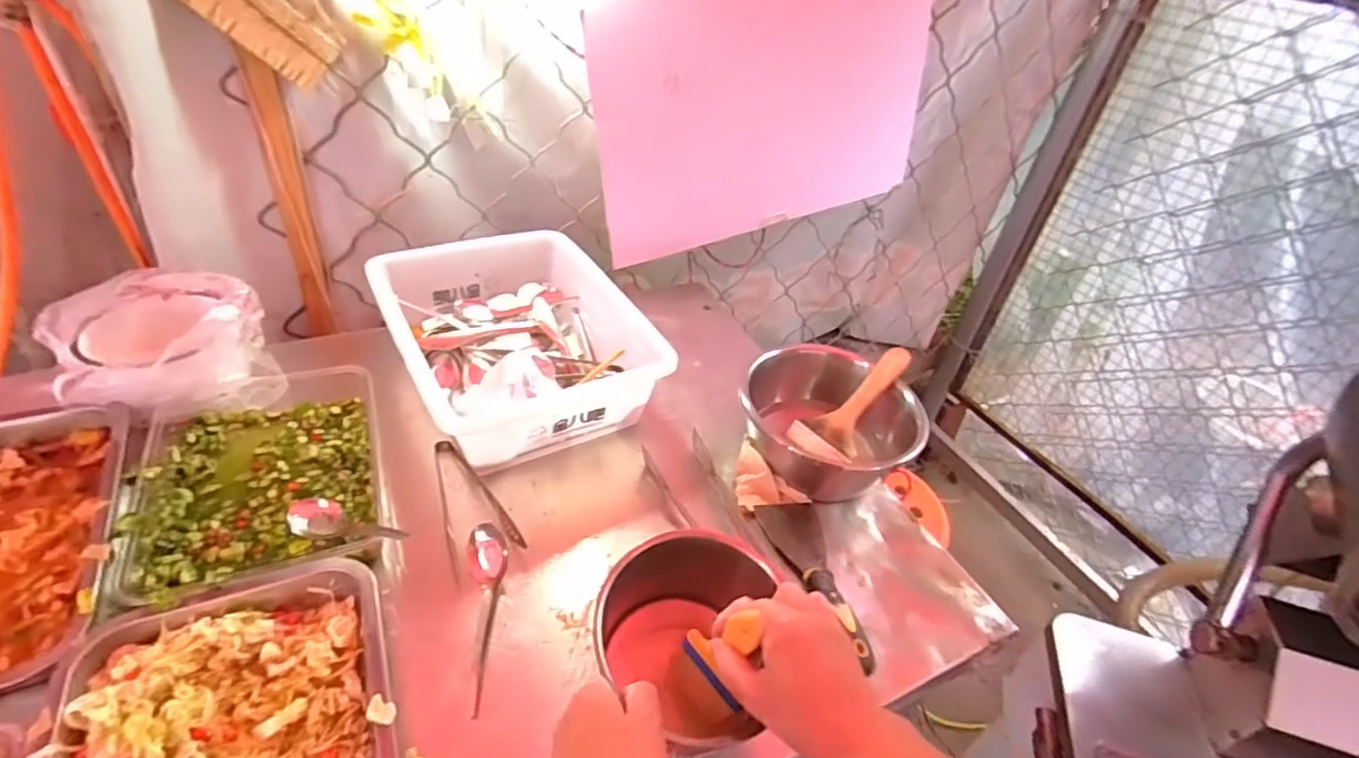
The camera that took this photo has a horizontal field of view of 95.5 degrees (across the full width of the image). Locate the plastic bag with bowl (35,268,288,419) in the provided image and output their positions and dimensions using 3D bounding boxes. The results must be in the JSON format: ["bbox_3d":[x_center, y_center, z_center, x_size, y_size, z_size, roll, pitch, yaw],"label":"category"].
[{"bbox_3d":[-0.571,-0.039,0.682,0.180,0.115,0.176,34,46,31],"label":"plastic bag with bowl"}]

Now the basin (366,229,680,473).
[{"bbox_3d":[-0.214,-0.056,0.797,0.270,0.104,0.347,-18,44,-28],"label":"basin"}]

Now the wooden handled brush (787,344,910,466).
[{"bbox_3d":[0.218,0.028,0.754,0.173,0.027,0.078,-43,54,-9],"label":"wooden handled brush"}]

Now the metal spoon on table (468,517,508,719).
[{"bbox_3d":[-0.176,0.211,0.556,0.036,0.024,0.161,-3,52,-12],"label":"metal spoon on table"}]

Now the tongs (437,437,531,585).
[{"bbox_3d":[-0.219,0.122,0.654,0.071,0.022,0.165,-13,42,-23],"label":"tongs"}]

